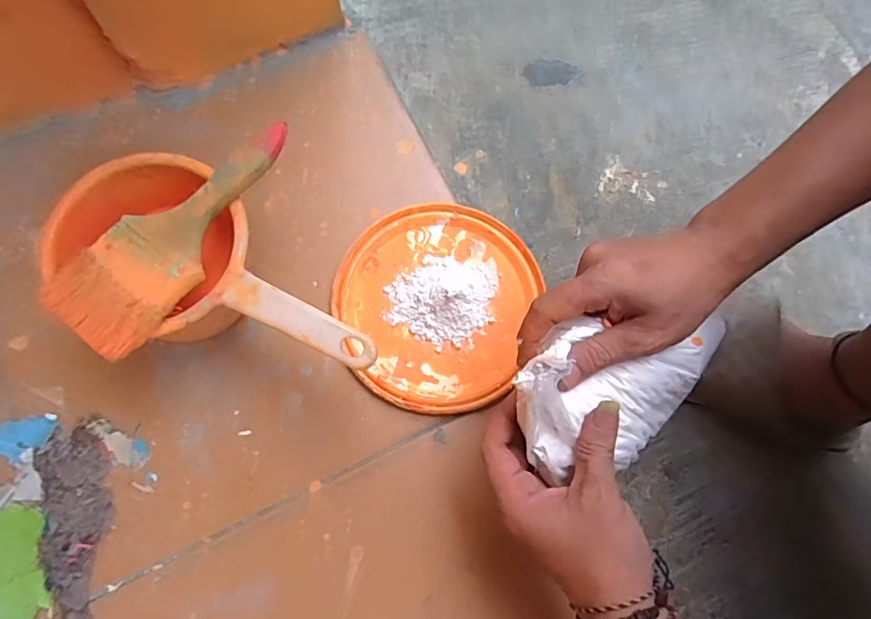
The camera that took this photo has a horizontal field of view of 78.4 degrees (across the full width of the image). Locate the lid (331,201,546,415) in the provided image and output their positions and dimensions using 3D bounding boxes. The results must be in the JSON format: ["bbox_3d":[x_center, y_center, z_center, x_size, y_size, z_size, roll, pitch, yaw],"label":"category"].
[{"bbox_3d":[-0.002,-0.007,0.444,0.159,0.023,0.171,0,76,-2],"label":"lid"}]

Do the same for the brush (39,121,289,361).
[{"bbox_3d":[-0.168,-0.057,0.354,0.069,0.012,0.184,37,76,7],"label":"brush"}]

